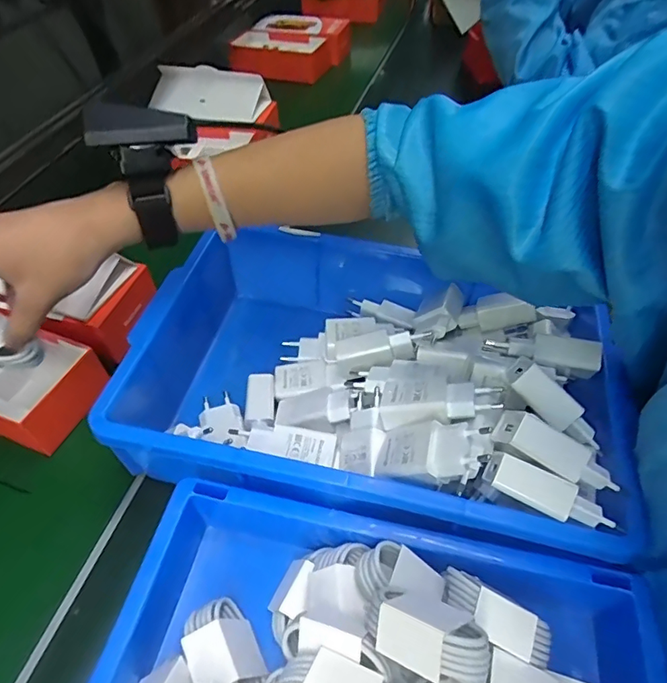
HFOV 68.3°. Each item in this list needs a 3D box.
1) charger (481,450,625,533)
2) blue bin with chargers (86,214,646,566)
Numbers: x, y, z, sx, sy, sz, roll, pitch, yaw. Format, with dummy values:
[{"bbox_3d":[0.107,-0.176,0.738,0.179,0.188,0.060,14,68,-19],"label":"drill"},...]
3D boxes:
[{"bbox_3d":[0.132,0.093,0.298,0.079,0.022,0.022,21,54,22],"label":"charger"},{"bbox_3d":[0.031,0.024,0.406,0.377,0.093,0.244,7,50,11],"label":"blue bin with chargers"}]

